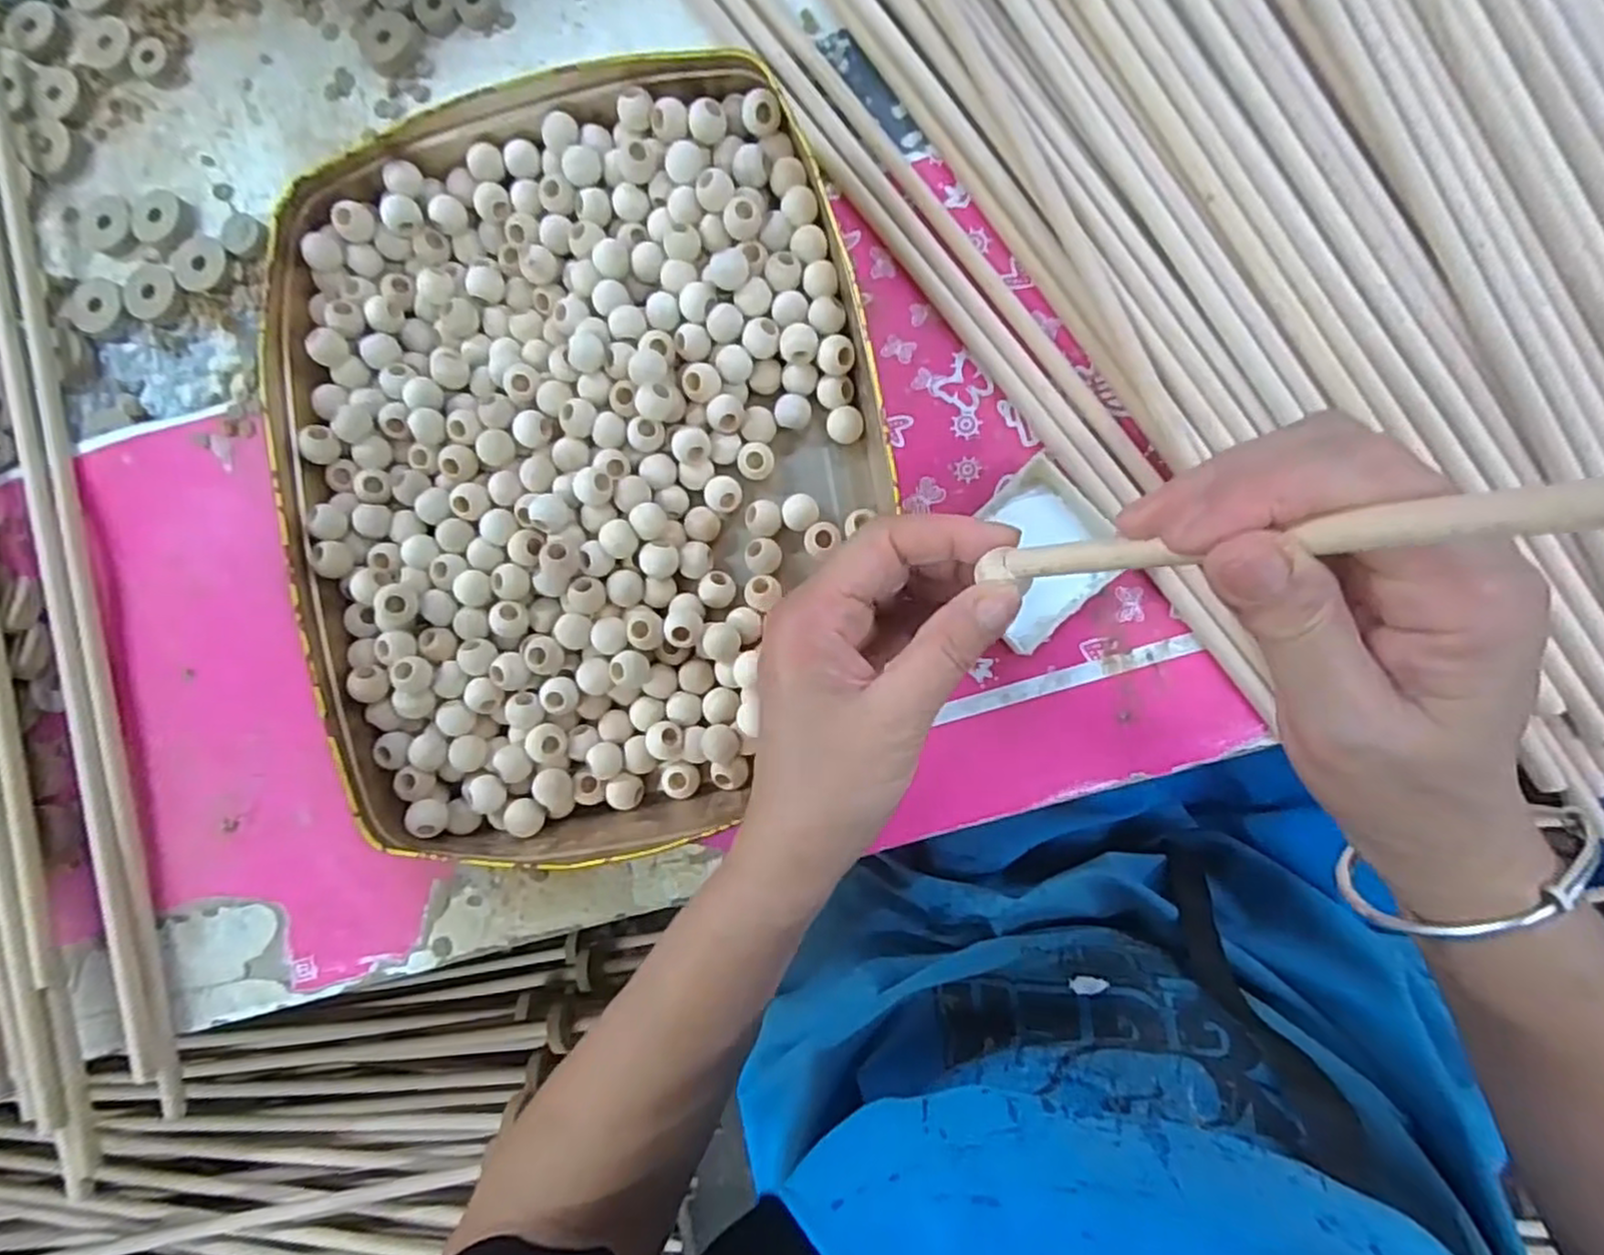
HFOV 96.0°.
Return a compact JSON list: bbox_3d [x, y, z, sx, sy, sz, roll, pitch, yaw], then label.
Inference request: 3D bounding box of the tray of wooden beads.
[{"bbox_3d":[-0.107,-0.080,0.371,0.293,0.056,0.371,-12,85,6],"label":"tray of wooden beads"}]

